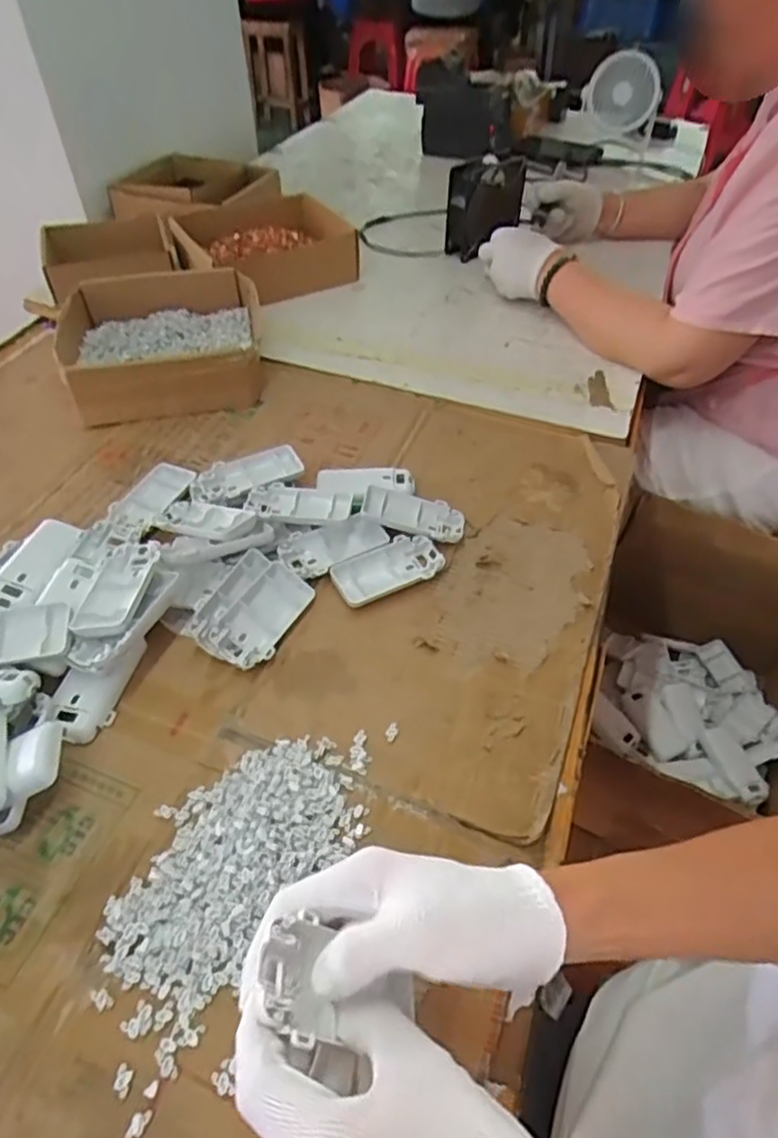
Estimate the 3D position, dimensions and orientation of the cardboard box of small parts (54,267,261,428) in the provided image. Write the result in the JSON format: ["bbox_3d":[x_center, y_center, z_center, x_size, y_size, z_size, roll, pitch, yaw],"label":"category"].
[{"bbox_3d":[-0.262,-0.264,0.794,0.220,0.067,0.200,-11,48,-9],"label":"cardboard box of small parts"}]

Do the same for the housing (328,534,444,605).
[{"bbox_3d":[0.000,0.001,0.586,0.093,0.015,0.051,-25,52,-21],"label":"housing"}]

